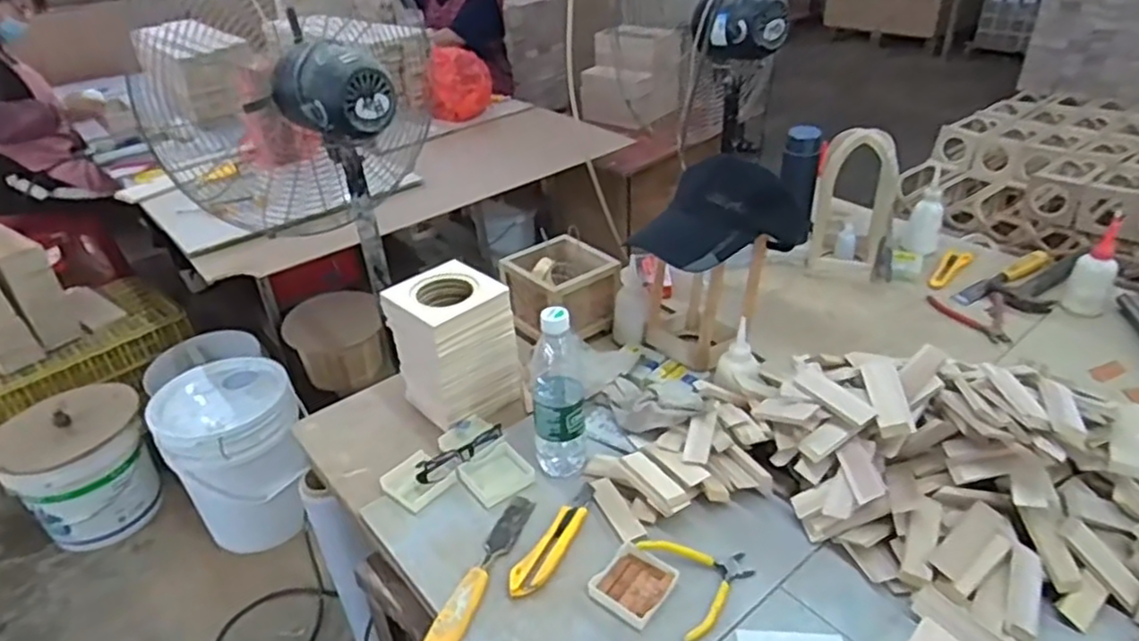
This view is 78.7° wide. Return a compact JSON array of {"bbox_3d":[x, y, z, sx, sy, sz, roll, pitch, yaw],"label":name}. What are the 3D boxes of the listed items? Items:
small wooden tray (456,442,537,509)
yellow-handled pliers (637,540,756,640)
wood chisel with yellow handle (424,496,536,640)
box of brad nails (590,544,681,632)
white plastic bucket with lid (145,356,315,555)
[{"bbox_3d":[-0.093,0.198,0.892,0.081,0.016,0.069,-23,37,-28],"label":"small wooden tray"},{"bbox_3d":[0.148,0.273,0.746,0.110,0.025,0.112,-14,34,-15],"label":"yellow-handled pliers"},{"bbox_3d":[-0.095,0.274,0.762,0.031,0.026,0.232,8,34,18],"label":"wood chisel with yellow handle"},{"bbox_3d":[0.068,0.282,0.745,0.073,0.016,0.078,19,39,31],"label":"box of brad nails"},{"bbox_3d":[-0.792,0.336,1.702,0.292,0.378,0.305,-3,32,2],"label":"white plastic bucket with lid"}]

